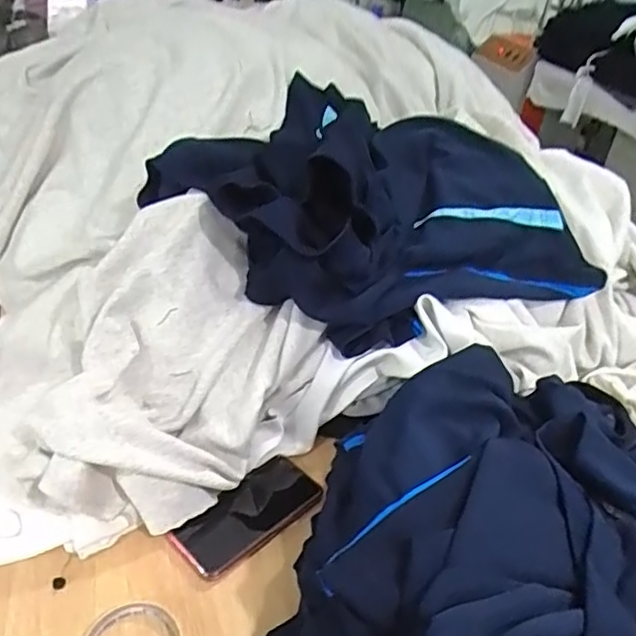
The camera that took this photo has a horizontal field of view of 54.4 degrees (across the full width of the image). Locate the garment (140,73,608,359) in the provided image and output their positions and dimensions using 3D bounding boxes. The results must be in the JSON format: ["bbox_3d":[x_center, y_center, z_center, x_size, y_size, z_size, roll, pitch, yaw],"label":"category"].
[{"bbox_3d":[0.039,-0.178,0.860,0.526,0.163,0.475,-11,39,-20],"label":"garment"}]

